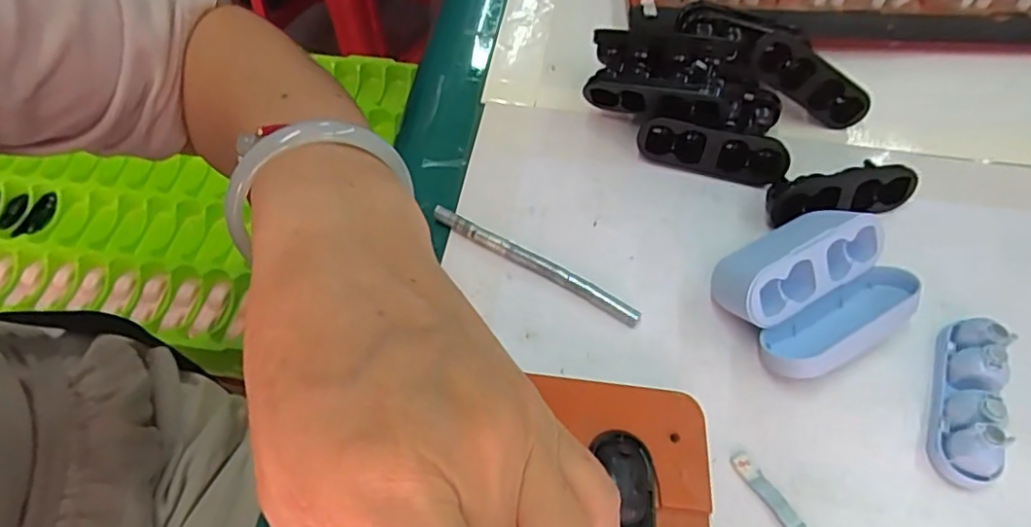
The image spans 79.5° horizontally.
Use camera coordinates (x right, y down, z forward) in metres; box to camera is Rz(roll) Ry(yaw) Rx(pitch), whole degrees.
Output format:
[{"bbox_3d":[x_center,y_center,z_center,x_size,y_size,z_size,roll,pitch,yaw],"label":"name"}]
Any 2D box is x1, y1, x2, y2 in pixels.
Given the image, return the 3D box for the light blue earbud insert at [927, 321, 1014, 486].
[{"bbox_3d":[0.154,0.044,0.209,0.017,0.018,0.058,22,60,14],"label":"light blue earbud insert"}]

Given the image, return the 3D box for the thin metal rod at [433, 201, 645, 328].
[{"bbox_3d":[0.007,0.000,0.245,0.092,0.007,0.007,28,62,17],"label":"thin metal rod"}]

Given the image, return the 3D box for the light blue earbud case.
[{"bbox_3d":[0.110,0.008,0.225,0.066,0.030,0.050,-25,60,-15],"label":"light blue earbud case"}]

